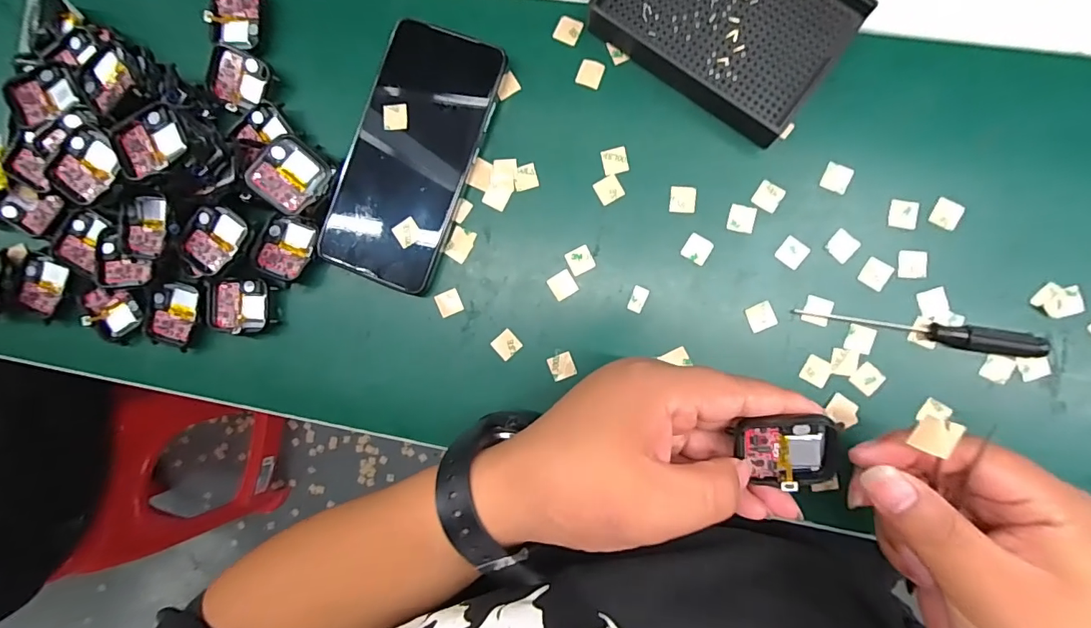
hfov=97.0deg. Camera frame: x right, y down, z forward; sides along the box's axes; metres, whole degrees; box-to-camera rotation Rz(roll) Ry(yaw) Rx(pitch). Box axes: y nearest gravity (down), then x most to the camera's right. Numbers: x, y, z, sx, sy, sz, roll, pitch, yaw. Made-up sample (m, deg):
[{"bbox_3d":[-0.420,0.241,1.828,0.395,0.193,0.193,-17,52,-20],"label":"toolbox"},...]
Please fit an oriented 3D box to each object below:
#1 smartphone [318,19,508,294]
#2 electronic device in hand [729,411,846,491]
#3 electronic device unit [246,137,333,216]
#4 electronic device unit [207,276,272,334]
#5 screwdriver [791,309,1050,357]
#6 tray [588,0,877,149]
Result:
[{"bbox_3d":[-0.085,-0.100,0.310,0.076,0.013,0.162,21,92,2],"label":"smartphone"},{"bbox_3d":[0.113,0.062,0.224,0.043,0.013,0.036,-1,115,9],"label":"electronic device in hand"},{"bbox_3d":[-0.158,-0.087,0.301,0.007,0.039,0.046,9,66,49],"label":"electronic device unit"},{"bbox_3d":[-0.204,-0.005,0.324,0.043,0.014,0.036,0,89,6],"label":"electronic device unit"},{"bbox_3d":[0.215,0.010,0.280,0.128,0.014,0.014,8,90,6],"label":"screwdriver"},{"bbox_3d":[0.107,-0.177,0.289,0.136,0.029,0.093,37,93,5],"label":"tray"}]

